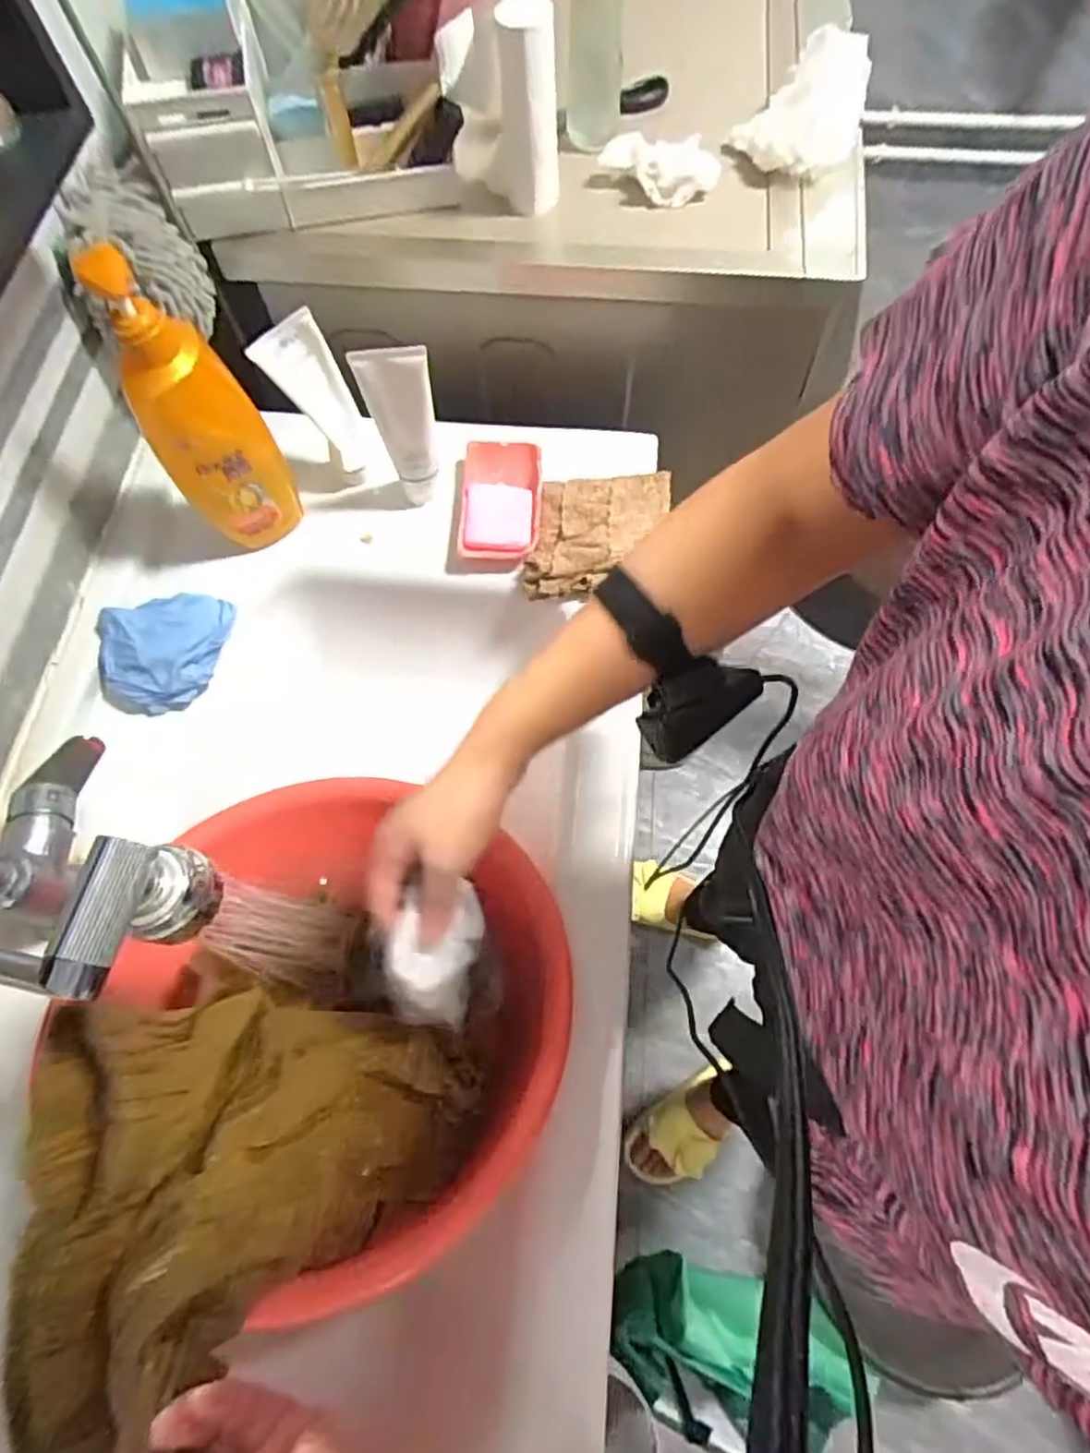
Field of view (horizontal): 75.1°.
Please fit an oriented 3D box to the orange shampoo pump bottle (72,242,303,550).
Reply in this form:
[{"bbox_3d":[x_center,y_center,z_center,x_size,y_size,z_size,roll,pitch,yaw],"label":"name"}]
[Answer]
[{"bbox_3d":[-0.267,-0.238,0.552,0.044,0.249,0.087,41,75,16],"label":"orange shampoo pump bottle"}]

